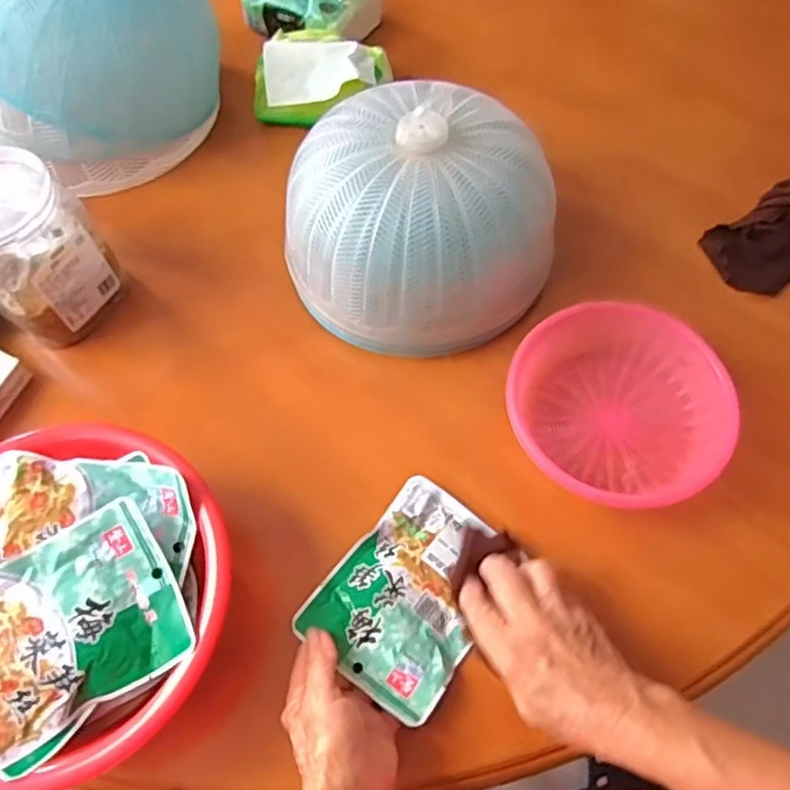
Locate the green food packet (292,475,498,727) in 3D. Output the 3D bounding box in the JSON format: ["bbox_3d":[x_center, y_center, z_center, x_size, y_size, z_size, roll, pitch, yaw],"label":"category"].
[{"bbox_3d":[0.015,0.141,0.486,0.107,0.018,0.146,33,68,17],"label":"green food packet"}]

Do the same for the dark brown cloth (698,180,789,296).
[{"bbox_3d":[0.368,-0.146,0.608,0.133,0.053,0.104,-23,65,-10],"label":"dark brown cloth"}]

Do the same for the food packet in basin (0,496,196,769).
[{"bbox_3d":[-0.215,0.148,0.422,0.151,0.028,0.110,-29,66,-13],"label":"food packet in basin"}]

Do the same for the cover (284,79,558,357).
[{"bbox_3d":[0.022,-0.148,0.574,0.208,0.143,0.206,40,70,19],"label":"cover"}]

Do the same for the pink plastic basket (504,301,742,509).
[{"bbox_3d":[0.174,0.013,0.531,0.165,0.061,0.159,-1,63,1],"label":"pink plastic basket"}]

